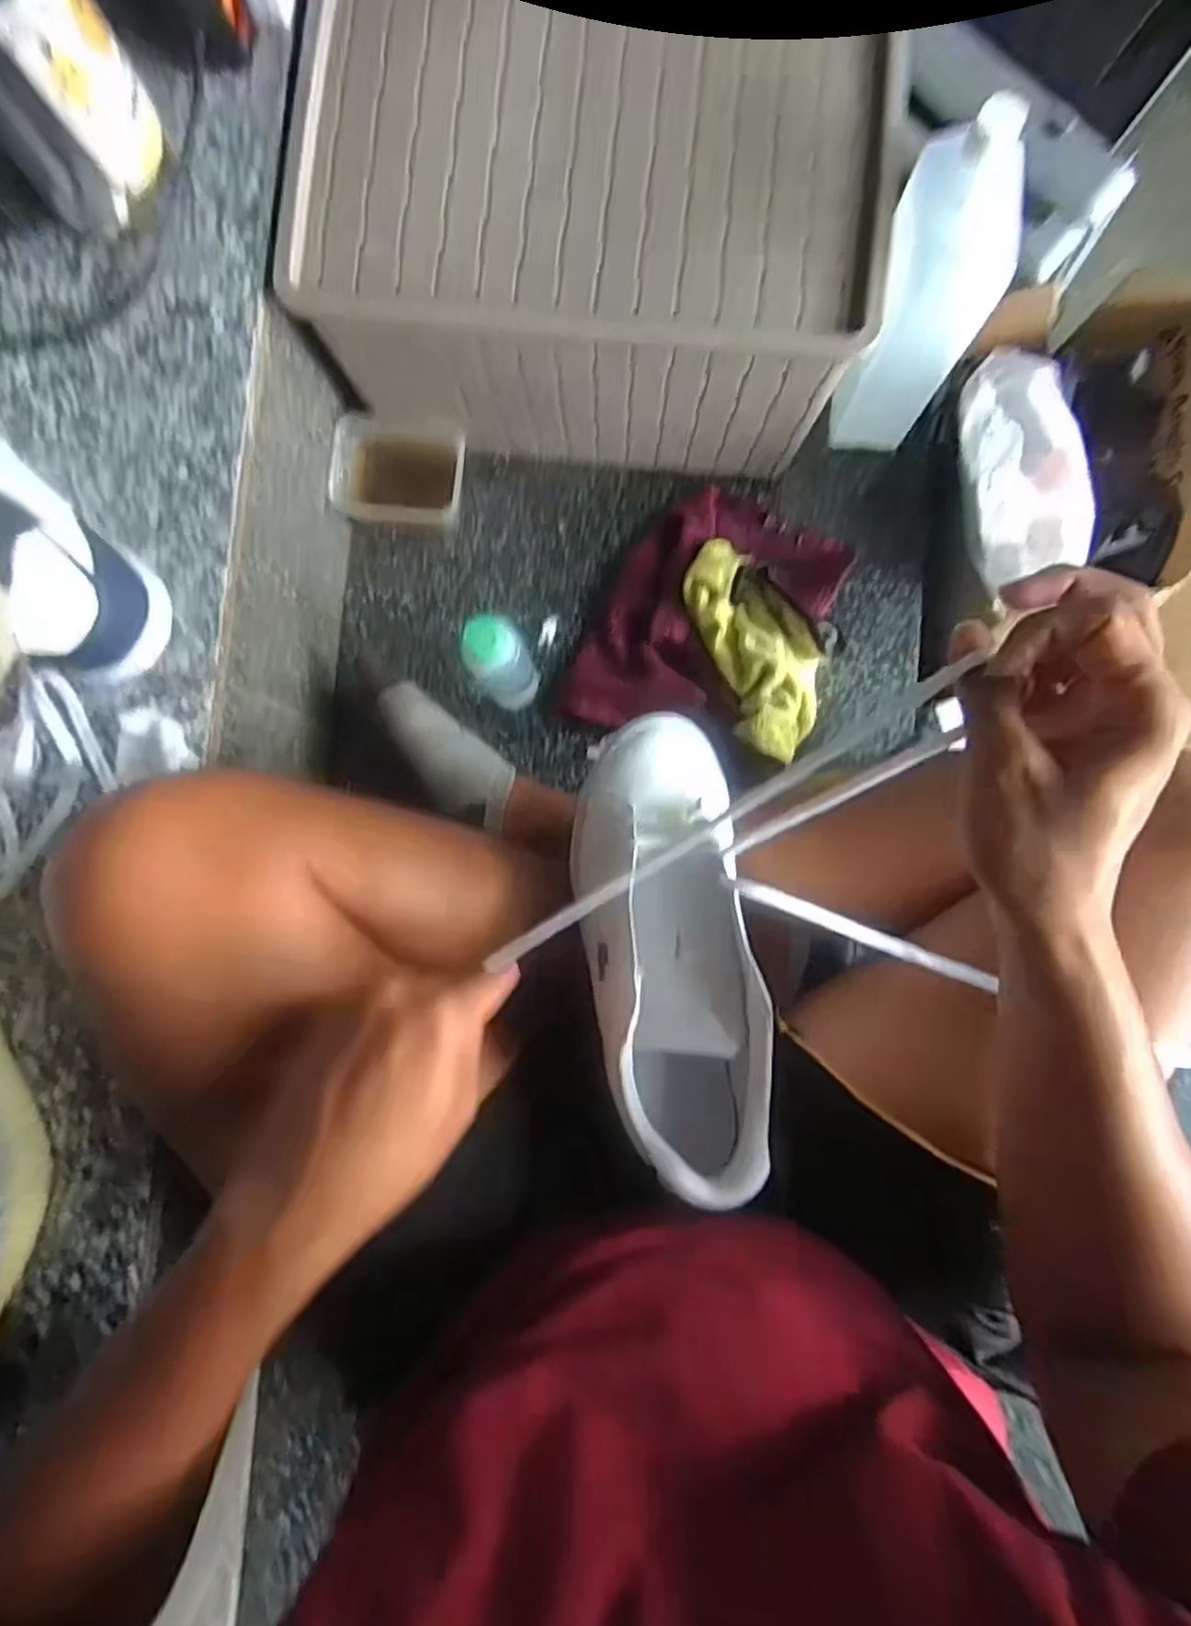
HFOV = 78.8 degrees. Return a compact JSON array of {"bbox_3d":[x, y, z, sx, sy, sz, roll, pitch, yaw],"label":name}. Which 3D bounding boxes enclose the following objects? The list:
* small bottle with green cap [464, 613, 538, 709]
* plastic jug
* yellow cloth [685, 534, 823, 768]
[{"bbox_3d":[-0.071,-0.113,0.564,0.043,0.143,0.035,-35,86,-1],"label":"small bottle with green cap"},{"bbox_3d":[0.233,-0.362,0.528,0.072,0.209,0.108,1,86,2],"label":"plastic jug"},{"bbox_3d":[0.134,-0.136,0.592,0.086,0.042,0.181,-19,86,0],"label":"yellow cloth"}]

